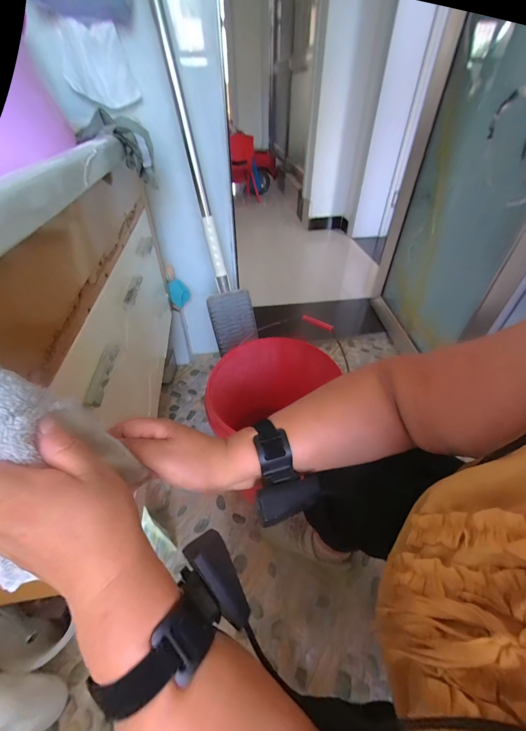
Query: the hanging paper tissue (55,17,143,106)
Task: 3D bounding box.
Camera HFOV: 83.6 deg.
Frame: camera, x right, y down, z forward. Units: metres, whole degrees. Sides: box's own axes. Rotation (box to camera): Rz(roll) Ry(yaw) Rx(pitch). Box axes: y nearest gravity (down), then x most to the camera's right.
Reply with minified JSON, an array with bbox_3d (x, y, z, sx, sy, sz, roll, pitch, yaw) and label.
[{"bbox_3d":[-0.374,-0.682,0.673,0.144,0.134,0.019,-20,43,-20],"label":"hanging paper tissue"}]

